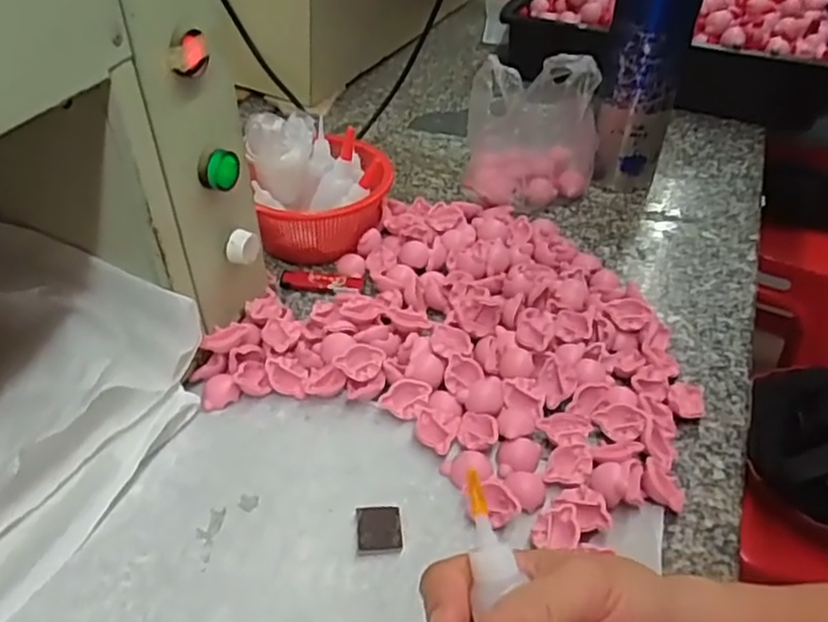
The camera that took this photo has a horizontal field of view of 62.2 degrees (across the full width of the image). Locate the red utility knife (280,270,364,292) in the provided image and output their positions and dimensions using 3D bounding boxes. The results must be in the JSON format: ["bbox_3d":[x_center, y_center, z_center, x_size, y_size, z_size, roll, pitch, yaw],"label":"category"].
[{"bbox_3d":[-0.083,-0.026,0.617,0.073,0.015,0.016,8,41,7],"label":"red utility knife"}]

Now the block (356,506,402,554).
[{"bbox_3d":[-0.022,0.136,0.433,0.028,0.007,0.032,-2,40,-5],"label":"block"}]

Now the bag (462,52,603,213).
[{"bbox_3d":[0.125,-0.186,0.718,0.133,0.153,0.131,11,41,10],"label":"bag"}]

